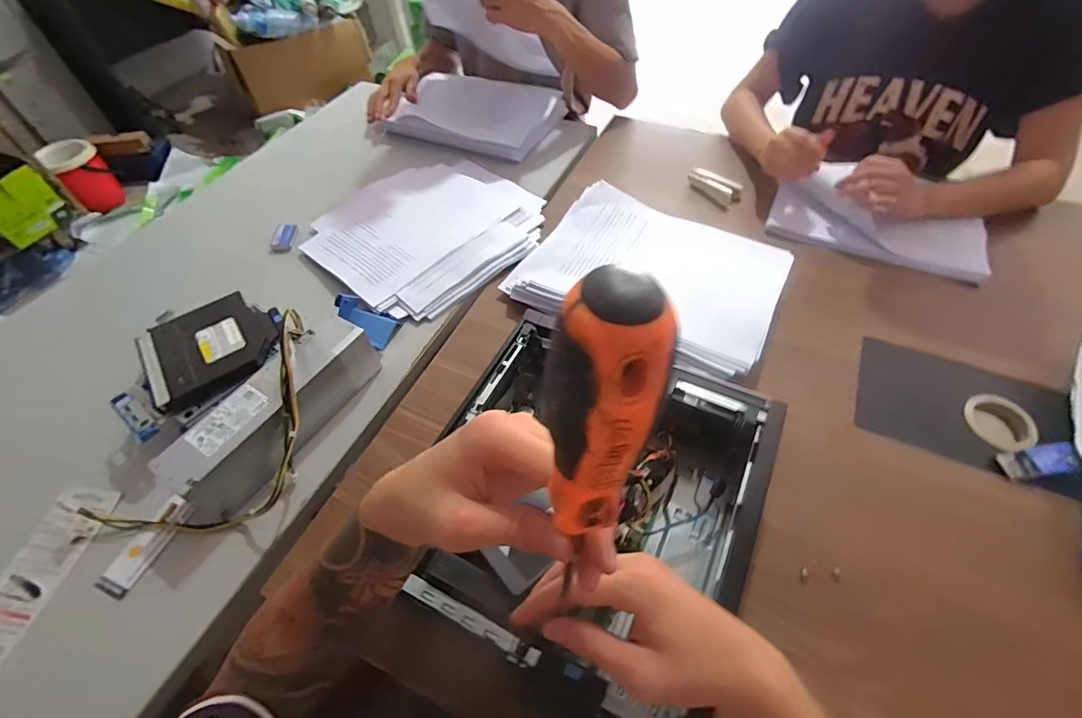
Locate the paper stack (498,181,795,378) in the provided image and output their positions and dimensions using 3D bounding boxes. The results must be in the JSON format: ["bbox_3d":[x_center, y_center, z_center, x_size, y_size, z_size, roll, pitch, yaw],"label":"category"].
[{"bbox_3d":[0.152,-0.115,0.636,0.316,0.043,0.240,22,57,19],"label":"paper stack"}]

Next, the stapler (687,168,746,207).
[{"bbox_3d":[0.291,-0.289,0.799,0.090,0.035,0.035,27,58,22],"label":"stapler"}]

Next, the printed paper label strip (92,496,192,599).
[{"bbox_3d":[-0.422,0.201,0.512,0.038,0.008,0.106,23,66,16],"label":"printed paper label strip"}]

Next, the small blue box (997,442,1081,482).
[{"bbox_3d":[0.542,0.110,0.515,0.072,0.014,0.032,-7,52,-3],"label":"small blue box"}]

